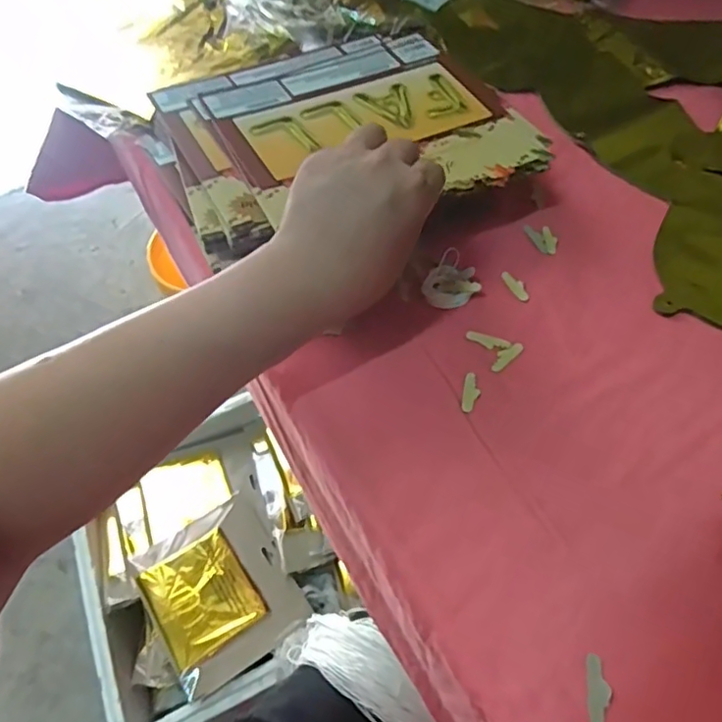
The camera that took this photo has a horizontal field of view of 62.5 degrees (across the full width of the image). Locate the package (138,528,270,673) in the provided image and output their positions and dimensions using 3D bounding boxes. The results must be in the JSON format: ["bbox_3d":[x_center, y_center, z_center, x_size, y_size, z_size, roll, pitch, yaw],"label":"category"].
[{"bbox_3d":[-0.197,0.295,0.741,0.118,0.017,0.130,-32,59,-19],"label":"package"}]

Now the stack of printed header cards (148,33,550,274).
[{"bbox_3d":[-0.013,-0.167,0.419,0.234,0.024,0.181,-19,56,-11],"label":"stack of printed header cards"}]

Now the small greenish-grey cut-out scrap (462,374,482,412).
[{"bbox_3d":[0.064,0.018,0.344,0.010,0.004,0.027,10,55,10],"label":"small greenish-grey cut-out scrap"}]

